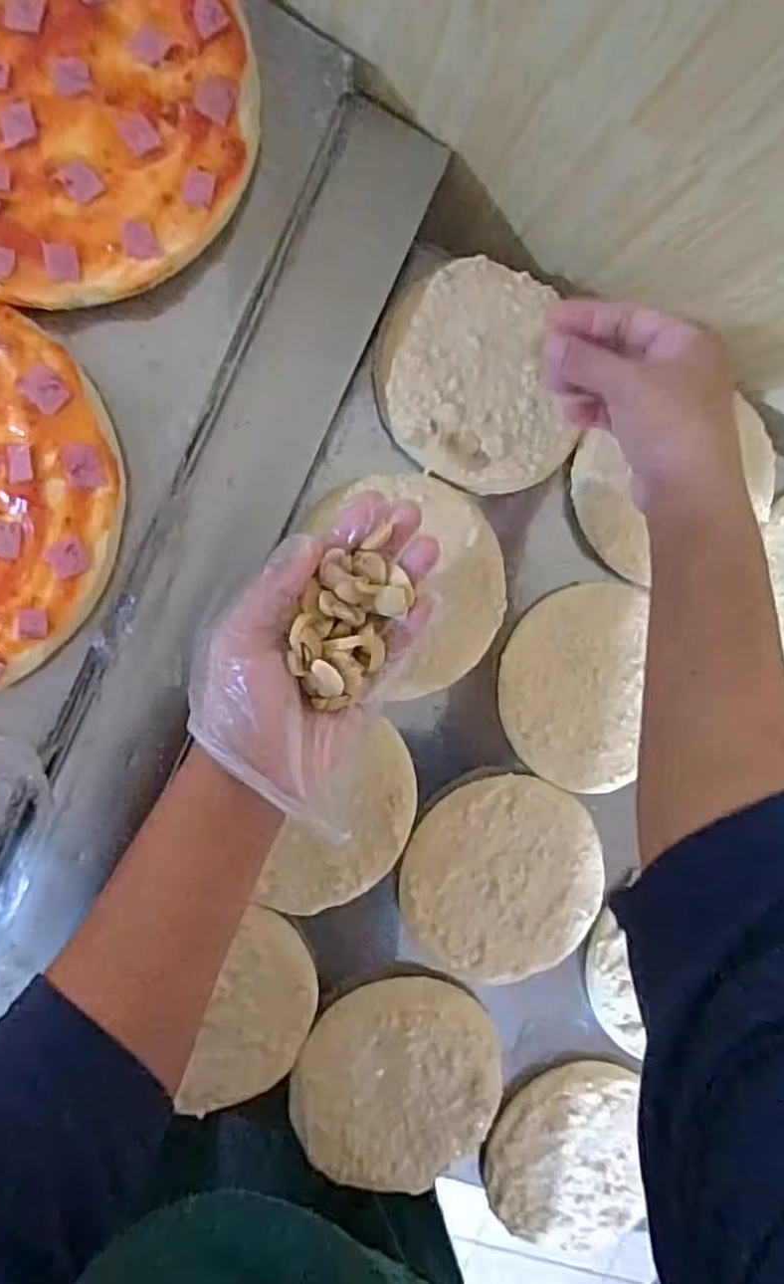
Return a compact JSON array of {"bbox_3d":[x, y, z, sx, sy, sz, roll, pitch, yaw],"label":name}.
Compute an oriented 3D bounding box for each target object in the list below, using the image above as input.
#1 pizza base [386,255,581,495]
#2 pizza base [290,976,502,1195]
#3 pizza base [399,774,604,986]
[{"bbox_3d":[0.067,-0.170,0.454,0.126,0.008,0.134,-1,95,-8],"label":"pizza base"},{"bbox_3d":[0.006,0.310,0.492,0.142,0.006,0.147,-1,95,-8],"label":"pizza base"},{"bbox_3d":[0.081,0.169,0.497,0.138,0.012,0.145,-1,95,-8],"label":"pizza base"}]

